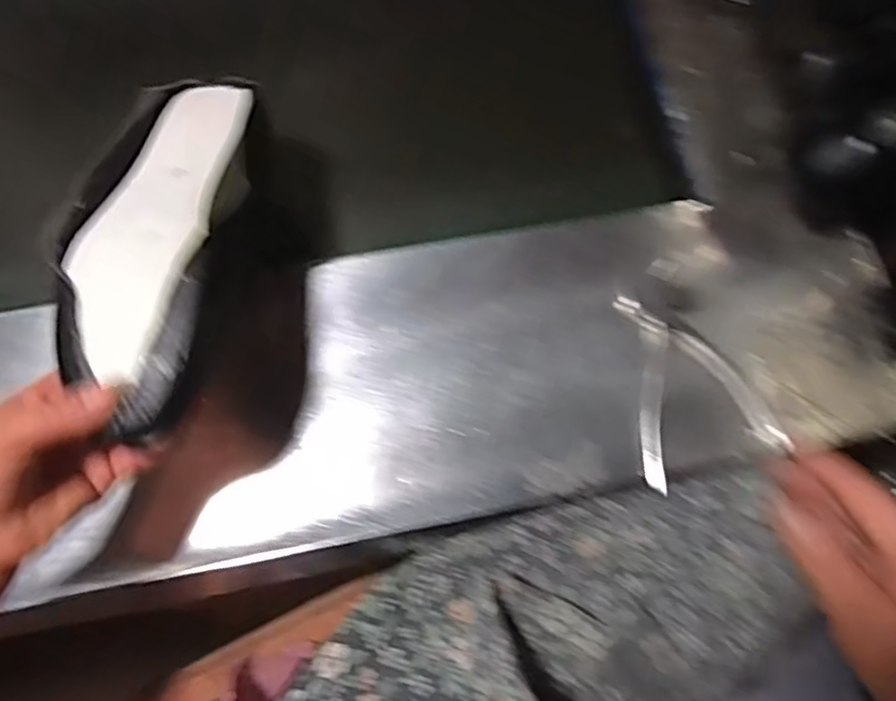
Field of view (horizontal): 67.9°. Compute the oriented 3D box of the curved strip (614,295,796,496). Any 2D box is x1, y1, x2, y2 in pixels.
[{"bbox_3d":[0.200,0.027,0.542,0.111,0.027,0.159,-5,76,-3],"label":"curved strip"}]

